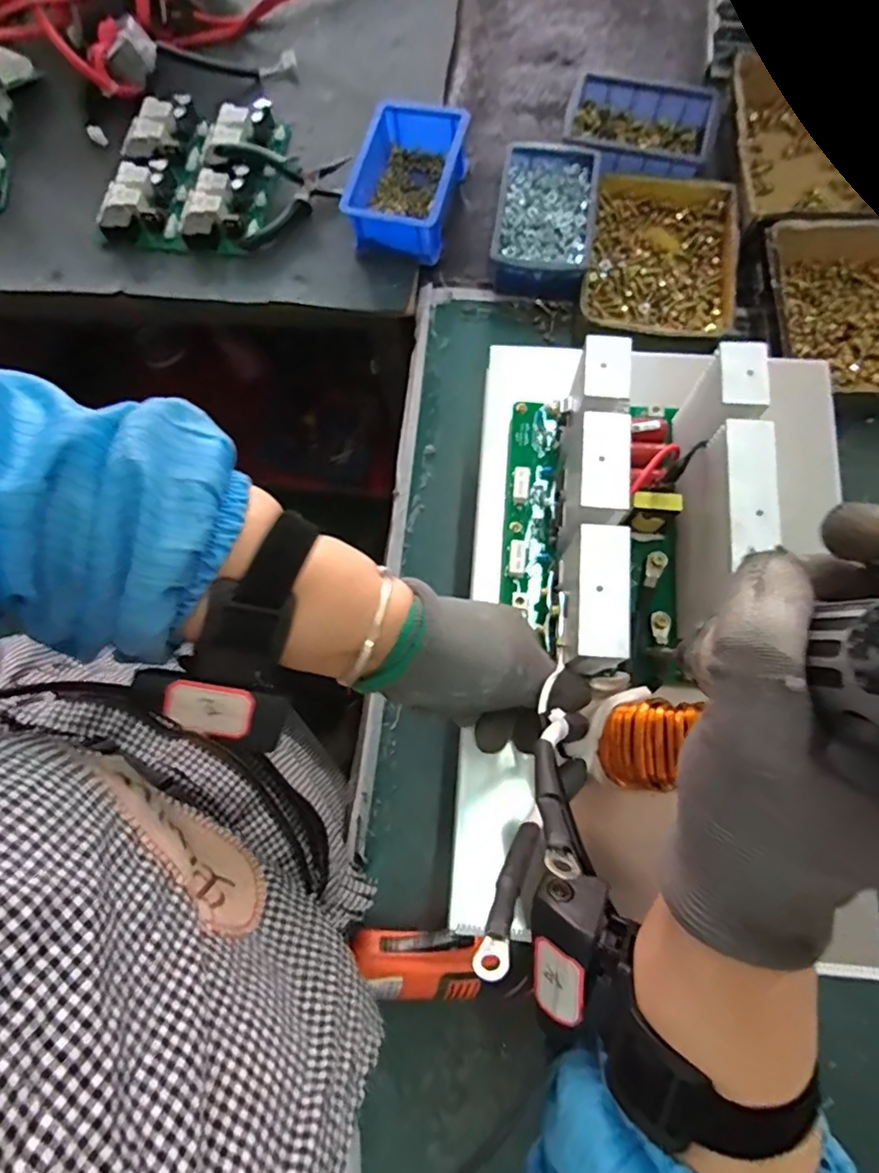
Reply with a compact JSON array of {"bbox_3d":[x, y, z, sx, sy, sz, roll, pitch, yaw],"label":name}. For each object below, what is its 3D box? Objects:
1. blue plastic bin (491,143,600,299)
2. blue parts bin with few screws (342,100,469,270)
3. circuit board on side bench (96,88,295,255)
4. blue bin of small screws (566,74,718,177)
[{"bbox_3d":[0.107,-0.368,0.592,0.094,0.048,0.148,8,76,6],"label":"blue plastic bin"},{"bbox_3d":[-0.033,-0.421,0.608,0.099,0.058,0.152,14,77,7],"label":"blue parts bin with few screws"},{"bbox_3d":[-0.268,-0.459,0.647,0.181,0.029,0.191,10,76,7],"label":"circuit board on side bench"},{"bbox_3d":[0.202,-0.463,0.610,0.139,0.054,0.103,12,76,7],"label":"blue bin of small screws"}]

